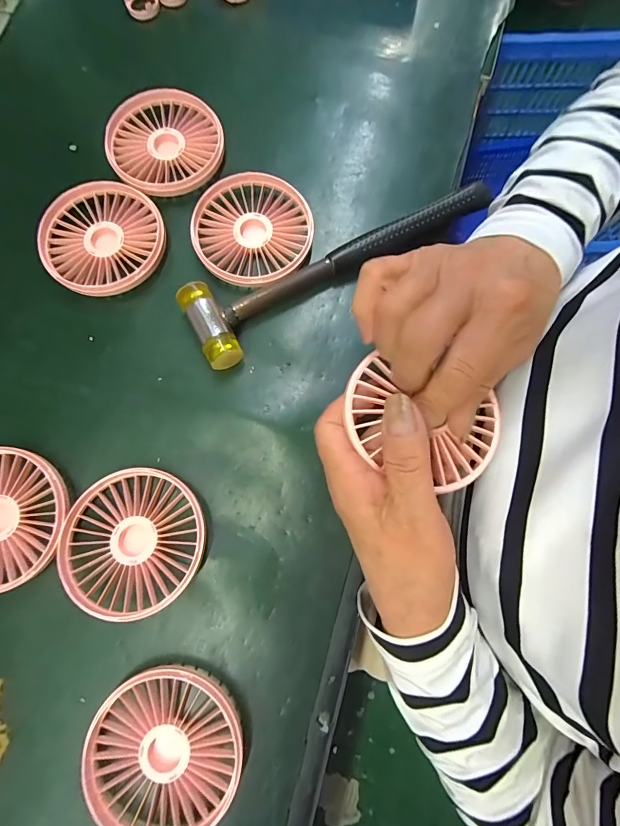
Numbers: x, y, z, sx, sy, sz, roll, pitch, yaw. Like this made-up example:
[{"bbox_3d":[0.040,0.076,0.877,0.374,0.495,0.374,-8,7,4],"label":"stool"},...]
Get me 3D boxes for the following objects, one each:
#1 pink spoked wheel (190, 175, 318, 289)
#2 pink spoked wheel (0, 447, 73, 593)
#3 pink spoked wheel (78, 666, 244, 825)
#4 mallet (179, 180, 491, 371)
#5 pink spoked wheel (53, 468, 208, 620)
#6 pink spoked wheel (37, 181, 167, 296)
[{"bbox_3d":[-0.041,-0.136,0.292,0.089,0.014,0.085,0,80,-1],"label":"pink spoked wheel"},{"bbox_3d":[-0.202,0.068,0.252,0.091,0.014,0.086,0,80,-1],"label":"pink spoked wheel"},{"bbox_3d":[-0.084,0.198,0.227,0.086,0.016,0.087,0,80,-1],"label":"pink spoked wheel"},{"bbox_3d":[0.020,-0.116,0.285,0.236,0.022,0.059,-32,82,-6],"label":"mallet"},{"bbox_3d":[-0.112,0.080,0.248,0.089,0.020,0.083,0,80,-1],"label":"pink spoked wheel"},{"bbox_3d":[-0.154,-0.128,0.290,0.087,0.013,0.086,0,80,-1],"label":"pink spoked wheel"}]

